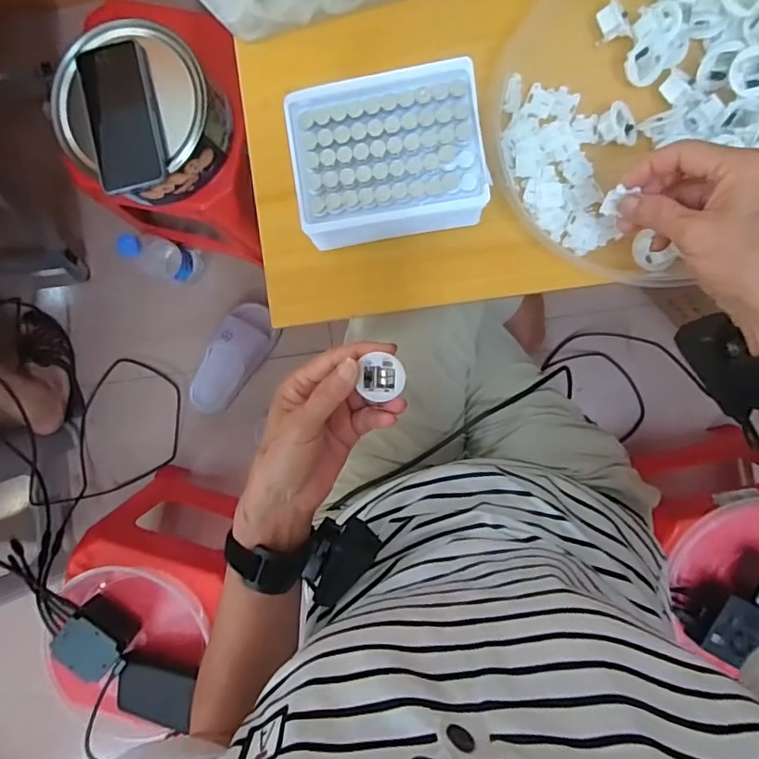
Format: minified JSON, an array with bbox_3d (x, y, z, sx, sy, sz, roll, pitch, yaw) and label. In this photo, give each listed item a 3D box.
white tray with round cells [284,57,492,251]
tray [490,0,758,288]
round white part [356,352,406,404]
[{"bbox_3d":[0.007,-0.156,0.378,0.131,0.058,0.108,-8,93,6],"label":"white tray with round cells"},{"bbox_3d":[0.211,-0.195,0.378,0.245,0.038,0.234,-38,90,6],"label":"tray"},{"bbox_3d":[0.002,0.000,0.330,0.029,0.008,0.027,2,94,5],"label":"round white part"}]

